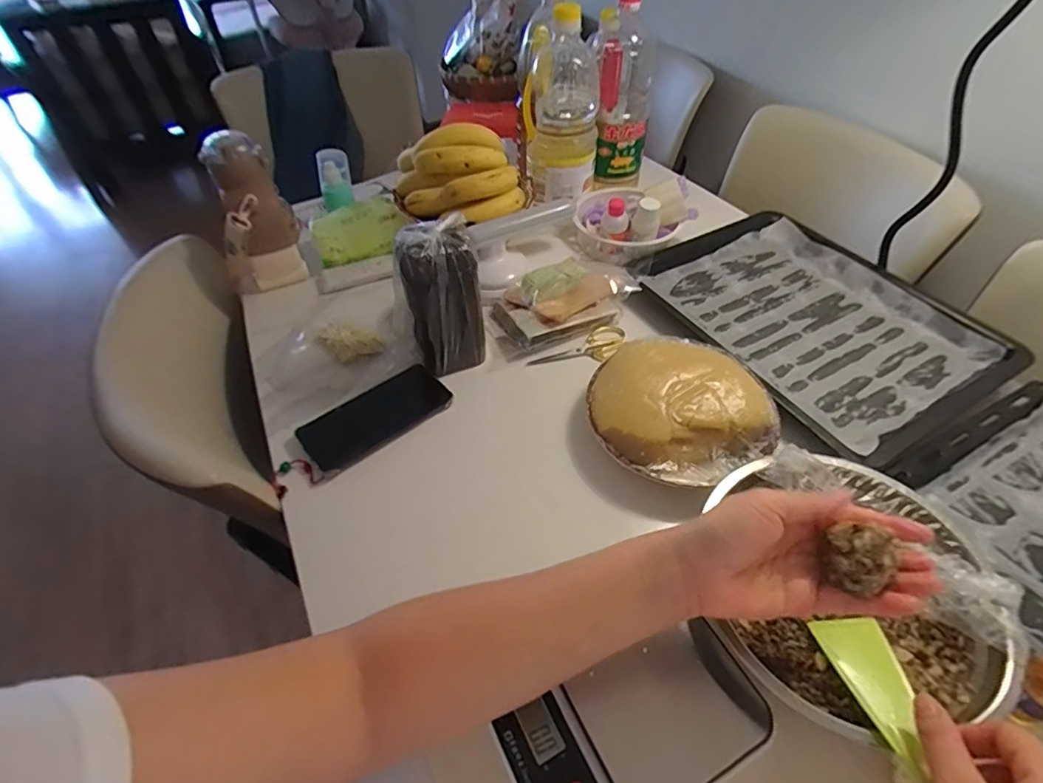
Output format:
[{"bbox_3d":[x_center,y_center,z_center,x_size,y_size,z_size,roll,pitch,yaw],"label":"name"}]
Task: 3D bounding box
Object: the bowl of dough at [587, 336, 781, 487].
[{"bbox_3d":[0.163,0.019,0.556,0.172,0.064,0.168,-1,48,1],"label":"bowl of dough"}]

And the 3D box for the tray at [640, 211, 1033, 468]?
[{"bbox_3d":[0.370,-0.095,0.675,0.312,0.034,0.382,-25,52,-19],"label":"tray"}]

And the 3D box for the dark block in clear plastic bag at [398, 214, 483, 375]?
[{"bbox_3d":[-0.090,-0.098,0.594,0.081,0.180,0.059,-18,50,-14],"label":"dark block in clear plastic bag"}]

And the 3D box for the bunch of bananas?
[{"bbox_3d":[-0.096,-0.318,0.750,0.172,0.099,0.143,-9,49,-8],"label":"bunch of bananas"}]

